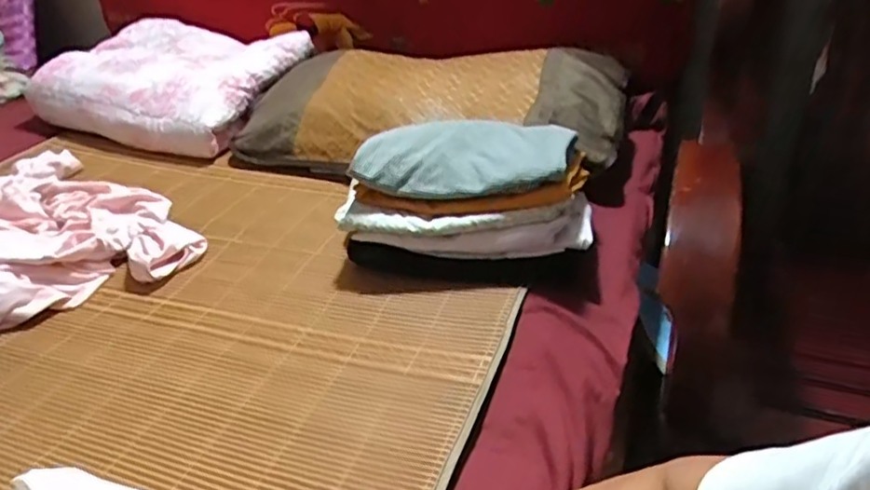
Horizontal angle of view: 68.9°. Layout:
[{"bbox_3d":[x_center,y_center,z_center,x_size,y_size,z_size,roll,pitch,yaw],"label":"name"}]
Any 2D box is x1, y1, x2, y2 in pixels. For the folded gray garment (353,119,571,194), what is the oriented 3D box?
[{"bbox_3d":[0.044,-0.117,0.798,0.252,0.044,0.165,7,34,17],"label":"folded gray garment"}]

